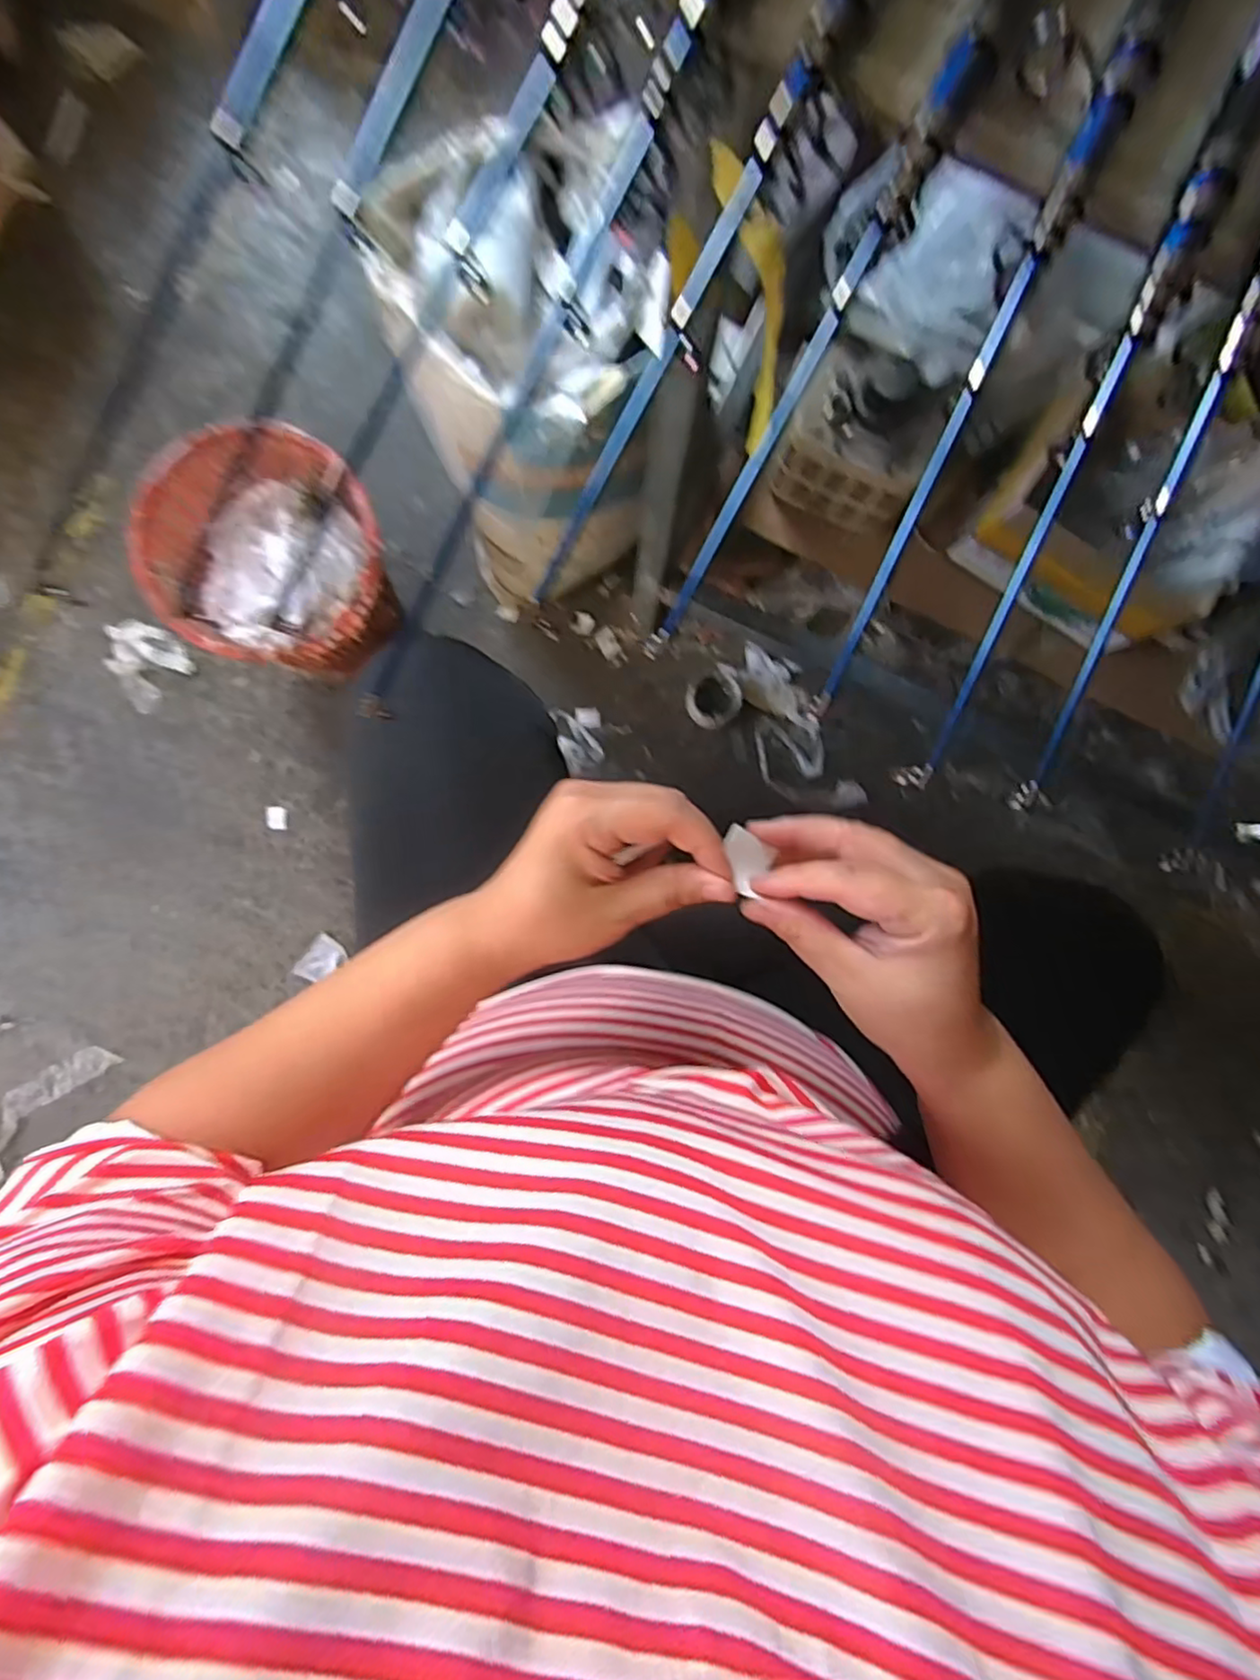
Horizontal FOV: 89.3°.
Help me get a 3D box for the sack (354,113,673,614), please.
[{"bbox_3d":[-0.130,-0.557,0.836,0.261,0.432,0.338,-20,90,-2],"label":"sack"}]

